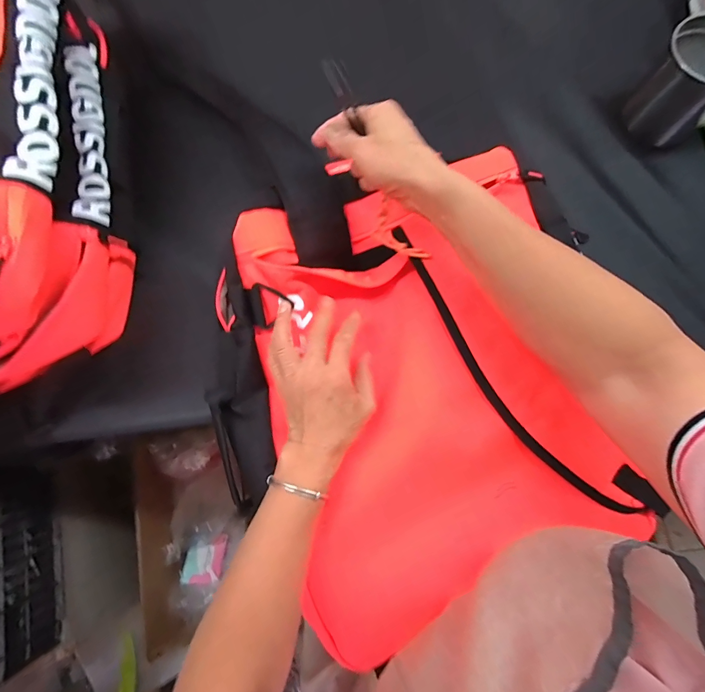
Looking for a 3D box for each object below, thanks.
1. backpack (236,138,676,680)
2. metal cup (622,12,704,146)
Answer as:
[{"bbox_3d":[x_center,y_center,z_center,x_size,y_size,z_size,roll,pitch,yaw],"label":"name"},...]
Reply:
[{"bbox_3d":[0.074,0.042,0.362,0.379,0.095,0.446,-11,76,-2],"label":"backpack"},{"bbox_3d":[0.407,-0.320,0.435,0.088,0.093,0.100,-43,79,-9],"label":"metal cup"}]

